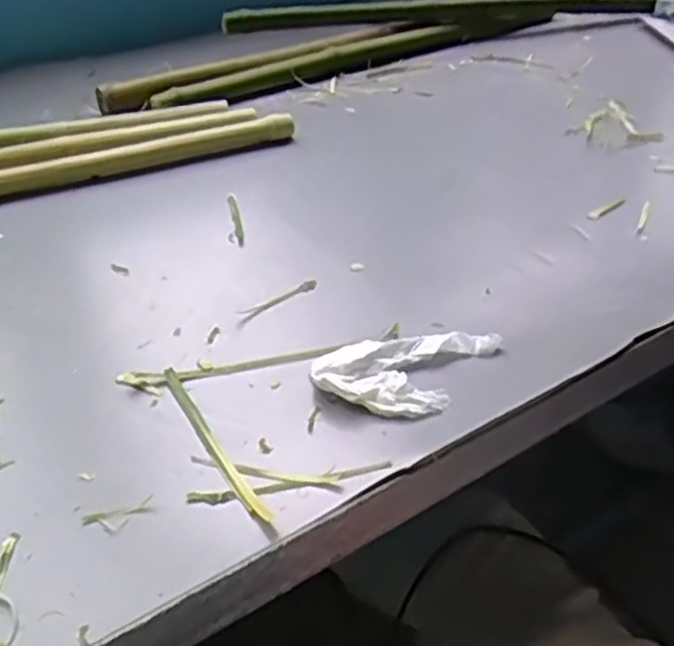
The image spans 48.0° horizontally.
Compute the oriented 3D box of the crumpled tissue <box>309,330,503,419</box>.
[{"bbox_3d":[0.032,0.018,0.366,0.065,0.014,0.074,22,43,27],"label":"crumpled tissue"}]

